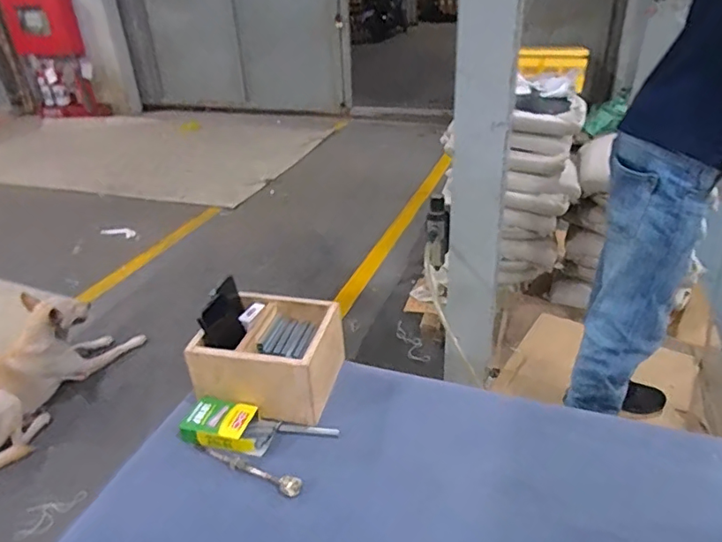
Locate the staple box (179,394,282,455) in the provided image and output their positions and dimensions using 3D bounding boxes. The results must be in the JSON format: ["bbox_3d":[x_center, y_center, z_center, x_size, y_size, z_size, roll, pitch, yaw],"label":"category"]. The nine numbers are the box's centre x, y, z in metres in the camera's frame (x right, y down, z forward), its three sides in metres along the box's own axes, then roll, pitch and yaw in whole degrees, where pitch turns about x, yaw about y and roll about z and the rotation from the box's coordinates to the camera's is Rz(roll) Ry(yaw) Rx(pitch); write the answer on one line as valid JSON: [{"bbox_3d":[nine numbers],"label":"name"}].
[{"bbox_3d":[-0.217,0.257,0.878,0.150,0.031,0.087,2,31,9],"label":"staple box"}]

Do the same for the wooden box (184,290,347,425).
[{"bbox_3d":[-0.161,0.148,0.964,0.224,0.119,0.206,6,32,14],"label":"wooden box"}]

